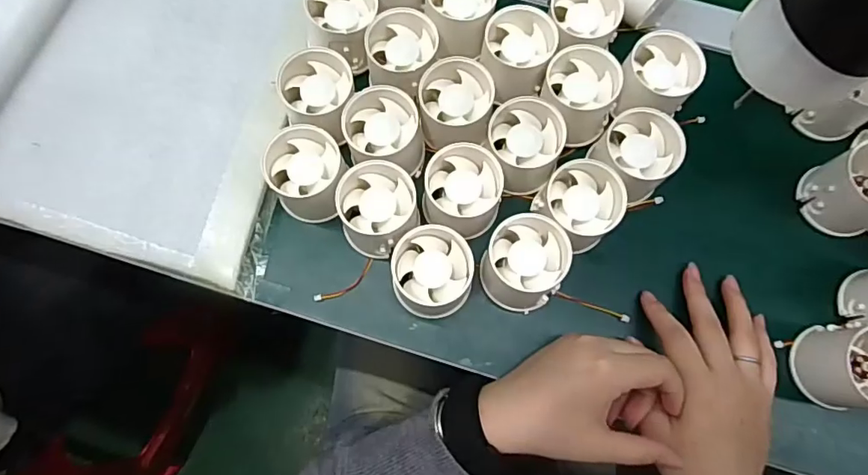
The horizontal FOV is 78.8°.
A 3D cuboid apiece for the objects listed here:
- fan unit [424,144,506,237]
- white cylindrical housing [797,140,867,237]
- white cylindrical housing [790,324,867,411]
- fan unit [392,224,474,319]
[{"bbox_3d":[0.020,-0.031,0.361,0.053,0.039,0.055,0,75,0],"label":"fan unit"},{"bbox_3d":[0.301,-0.034,0.374,0.061,0.055,0.057,-14,76,-4],"label":"white cylindrical housing"},{"bbox_3d":[0.274,0.084,0.340,0.052,0.056,0.052,0,75,0],"label":"white cylindrical housing"},{"bbox_3d":[0.000,0.024,0.355,0.052,0.051,0.051,0,75,0],"label":"fan unit"}]

